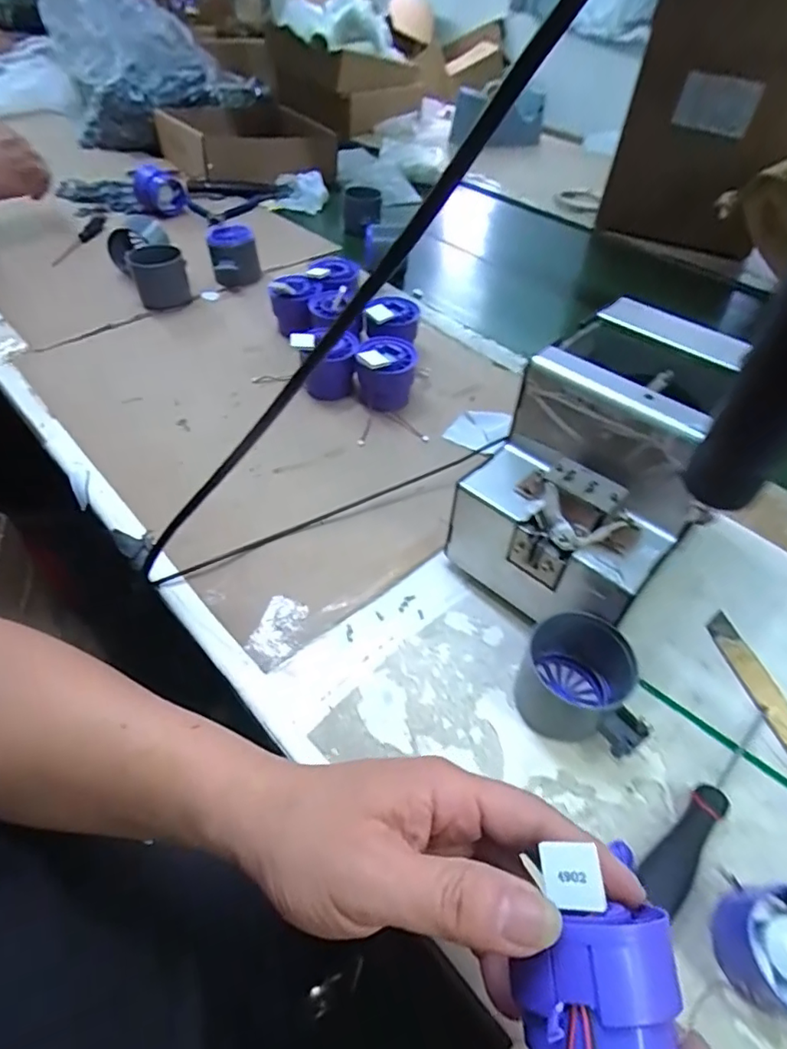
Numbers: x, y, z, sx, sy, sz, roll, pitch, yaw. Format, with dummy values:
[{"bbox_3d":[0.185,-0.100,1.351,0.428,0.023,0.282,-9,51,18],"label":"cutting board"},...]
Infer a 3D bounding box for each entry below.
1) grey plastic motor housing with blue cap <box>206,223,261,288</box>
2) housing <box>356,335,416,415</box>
[{"bbox_3d":[-0.194,-0.327,0.671,0.059,0.055,0.053,-12,49,-14],"label":"grey plastic motor housing with blue cap"},{"bbox_3d":[-0.006,-0.141,0.515,0.055,0.051,0.056,1,48,-2],"label":"housing"}]

